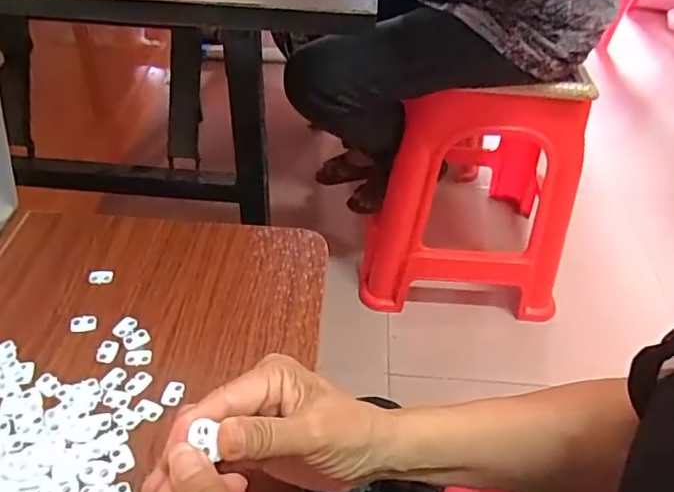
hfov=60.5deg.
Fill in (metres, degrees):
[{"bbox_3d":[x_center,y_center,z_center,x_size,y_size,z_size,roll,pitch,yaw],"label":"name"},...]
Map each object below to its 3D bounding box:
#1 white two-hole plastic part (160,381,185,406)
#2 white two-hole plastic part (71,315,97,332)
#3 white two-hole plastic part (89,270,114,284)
[{"bbox_3d":[-0.118,0.106,0.415,0.013,0.005,0.019,11,44,4],"label":"white two-hole plastic part"},{"bbox_3d":[-0.200,0.060,0.455,0.020,0.004,0.013,-5,45,-13],"label":"white two-hole plastic part"},{"bbox_3d":[-0.201,0.026,0.493,0.019,0.006,0.012,-2,44,-10],"label":"white two-hole plastic part"}]

